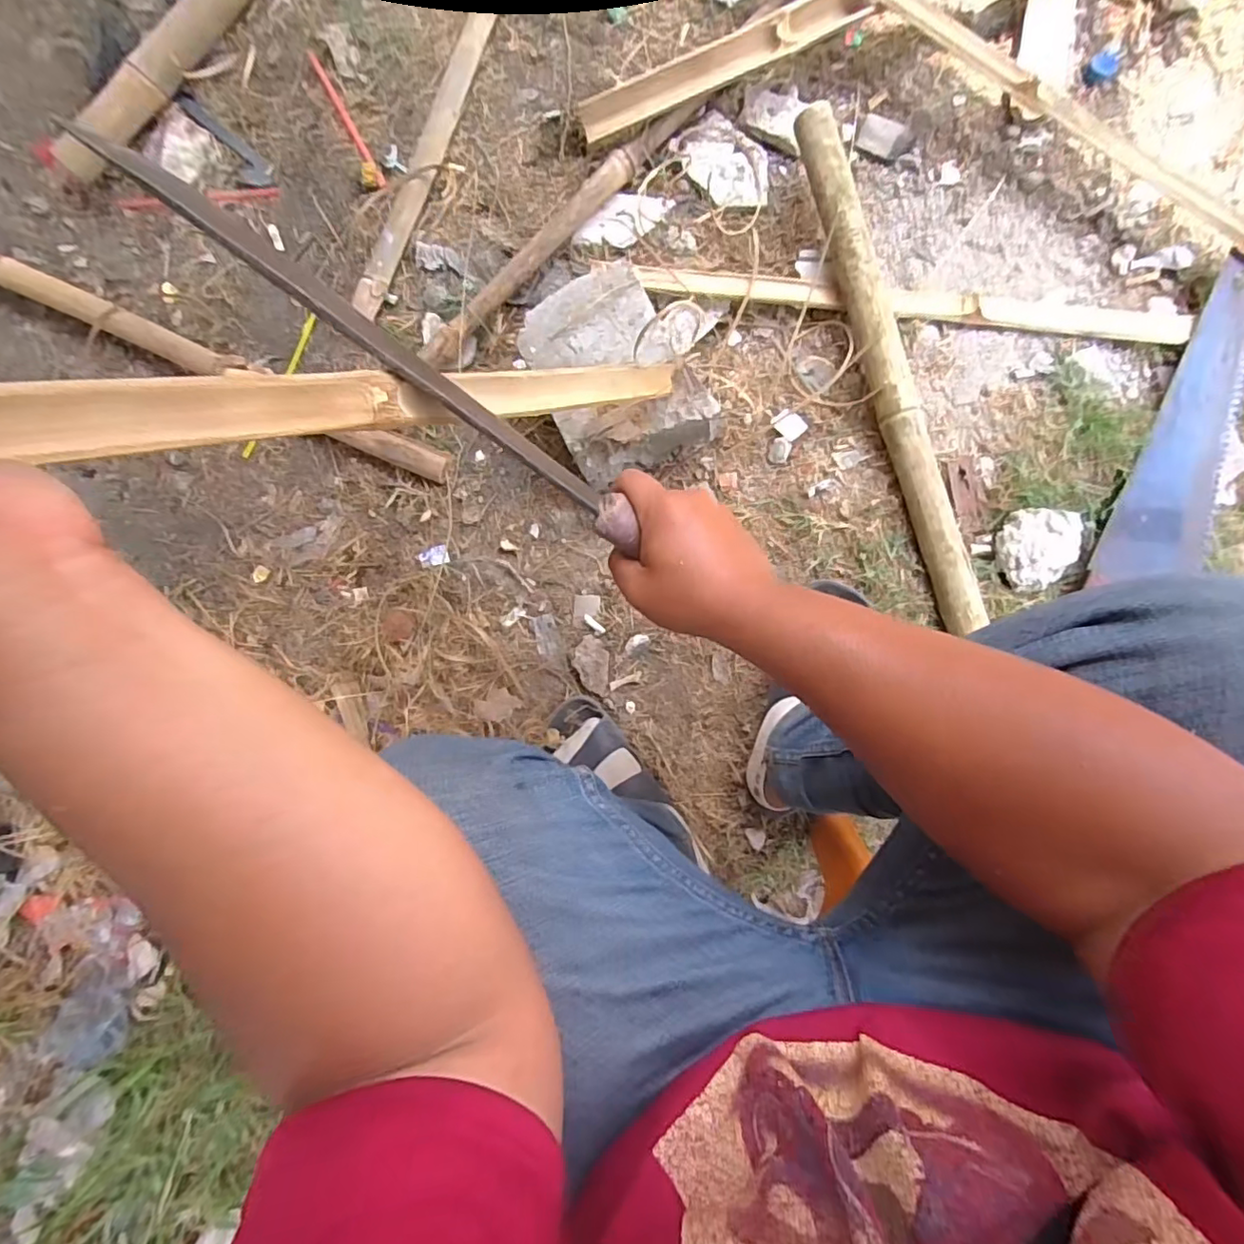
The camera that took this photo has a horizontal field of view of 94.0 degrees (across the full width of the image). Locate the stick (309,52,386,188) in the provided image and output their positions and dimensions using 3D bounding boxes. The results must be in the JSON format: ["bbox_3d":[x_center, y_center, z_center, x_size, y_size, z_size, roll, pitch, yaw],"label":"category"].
[{"bbox_3d":[-0.339,-0.621,0.720,0.011,0.015,0.187,-29,84,5],"label":"stick"}]

